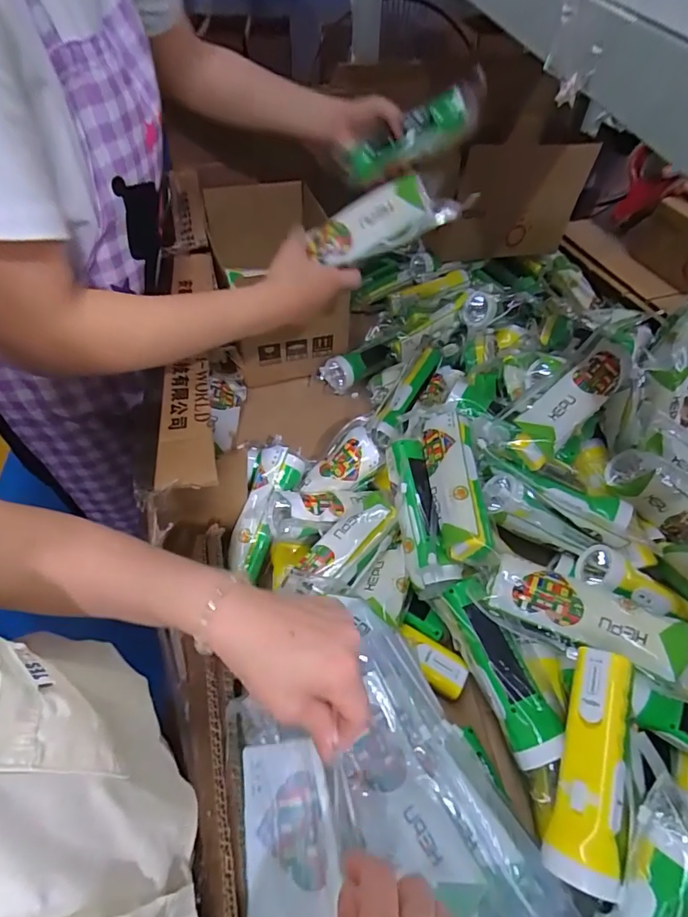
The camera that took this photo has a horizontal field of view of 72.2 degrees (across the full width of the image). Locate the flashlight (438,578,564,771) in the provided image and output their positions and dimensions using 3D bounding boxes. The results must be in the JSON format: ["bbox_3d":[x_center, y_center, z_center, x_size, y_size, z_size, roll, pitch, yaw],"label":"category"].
[{"bbox_3d":[0.150,0.201,0.456,0.045,0.037,0.163,-16,56,-13],"label":"flashlight"}]

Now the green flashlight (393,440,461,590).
[{"bbox_3d":[0.083,0.056,0.522,0.051,0.041,0.169,-6,54,-6],"label":"green flashlight"}]

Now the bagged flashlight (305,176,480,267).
[{"bbox_3d":[0.045,-0.260,0.521,0.178,0.062,0.034,-7,49,27],"label":"bagged flashlight"}]

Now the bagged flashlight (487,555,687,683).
[{"bbox_3d":[0.234,0.151,0.454,0.178,0.040,0.064,22,56,14],"label":"bagged flashlight"}]

